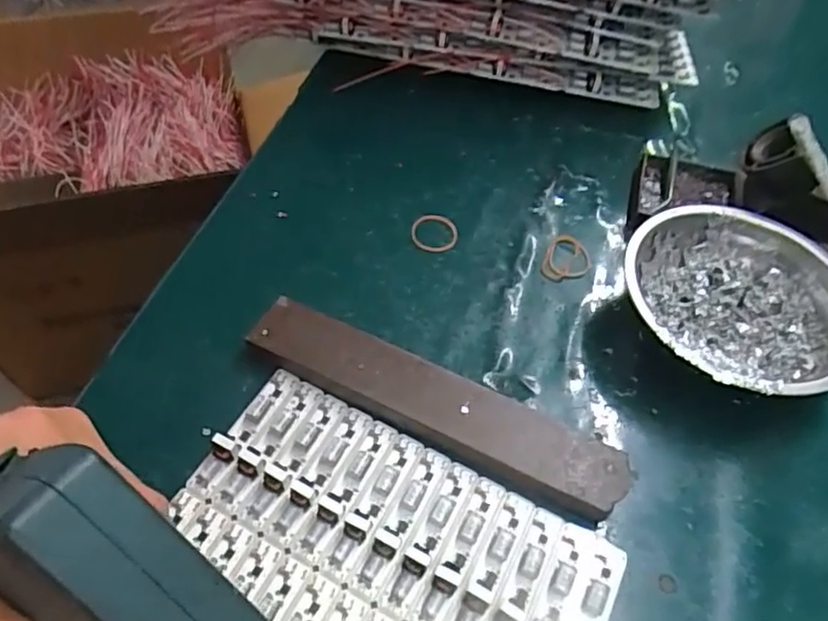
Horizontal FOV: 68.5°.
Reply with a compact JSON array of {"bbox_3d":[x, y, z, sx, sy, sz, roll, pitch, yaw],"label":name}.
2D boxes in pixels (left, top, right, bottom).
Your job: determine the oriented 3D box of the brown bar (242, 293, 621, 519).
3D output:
[{"bbox_3d":[0.009,0.047,0.314,0.200,0.018,0.037,23,55,15],"label":"brown bar"}]

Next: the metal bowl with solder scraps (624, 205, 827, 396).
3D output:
[{"bbox_3d":[0.177,0.001,0.341,0.122,0.044,0.118,1,52,-1],"label":"metal bowl with solder scraps"}]

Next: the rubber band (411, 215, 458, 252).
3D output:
[{"bbox_3d":[0.014,-0.050,0.395,0.030,0.004,0.029,2,64,-4],"label":"rubber band"}]

